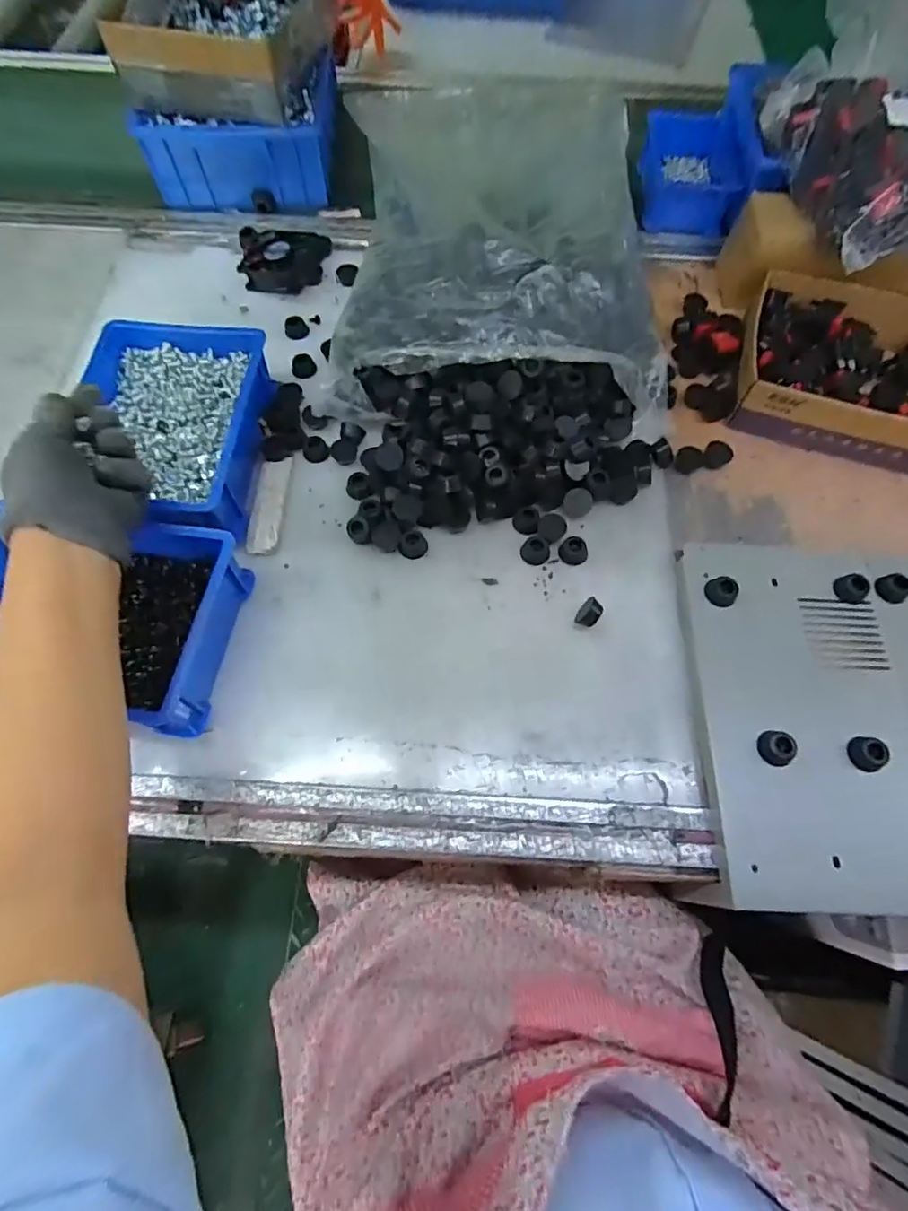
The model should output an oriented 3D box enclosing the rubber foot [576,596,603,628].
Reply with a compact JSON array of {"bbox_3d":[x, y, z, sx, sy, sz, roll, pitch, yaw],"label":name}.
[{"bbox_3d":[0.111,0.006,0.456,0.016,0.020,0.020,33,70,13],"label":"rubber foot"}]

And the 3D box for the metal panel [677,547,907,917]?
[{"bbox_3d":[0.264,0.077,0.416,0.155,0.027,0.266,1,66,0],"label":"metal panel"}]

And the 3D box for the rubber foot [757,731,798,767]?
[{"bbox_3d":[0.233,0.103,0.402,0.022,0.017,0.023,-1,66,-1],"label":"rubber foot"}]

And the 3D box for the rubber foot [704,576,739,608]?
[{"bbox_3d":[0.217,-0.012,0.450,0.021,0.017,0.024,-39,72,-16],"label":"rubber foot"}]

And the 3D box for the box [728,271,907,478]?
[{"bbox_3d":[0.378,-0.229,0.528,0.203,0.053,0.178,17,68,7],"label":"box"}]

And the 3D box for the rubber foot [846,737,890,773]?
[{"bbox_3d":[0.296,0.106,0.398,0.019,0.018,0.023,-12,67,-5],"label":"rubber foot"}]

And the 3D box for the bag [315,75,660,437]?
[{"bbox_3d":[0.047,-0.387,0.587,0.321,0.098,0.445,2,66,1],"label":"bag"}]

